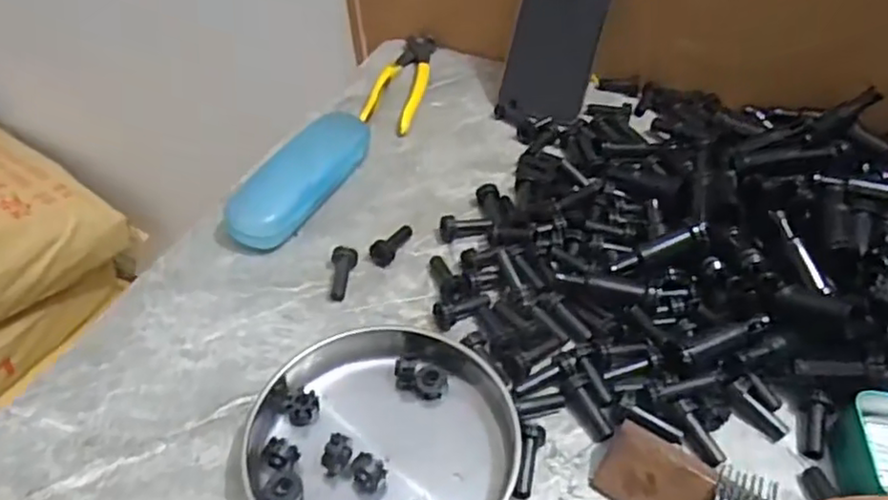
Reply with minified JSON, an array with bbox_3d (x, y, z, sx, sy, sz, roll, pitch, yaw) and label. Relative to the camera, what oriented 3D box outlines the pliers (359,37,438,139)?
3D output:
[{"bbox_3d":[-0.039,-0.161,0.620,0.044,0.012,0.160,7,45,6],"label":"pliers"}]

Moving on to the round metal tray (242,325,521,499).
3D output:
[{"bbox_3d":[-0.037,0.099,0.362,0.137,0.021,0.149,0,45,0],"label":"round metal tray"}]

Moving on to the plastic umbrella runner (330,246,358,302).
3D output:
[{"bbox_3d":[-0.068,0.016,0.448,0.016,0.013,0.042,0,45,0],"label":"plastic umbrella runner"}]

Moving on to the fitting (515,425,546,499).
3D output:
[{"bbox_3d":[0.045,0.113,0.354,0.013,0.014,0.039,11,60,10],"label":"fitting"}]

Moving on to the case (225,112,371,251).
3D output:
[{"bbox_3d":[-0.107,-0.057,0.509,0.048,0.032,0.154,18,47,16],"label":"case"}]

